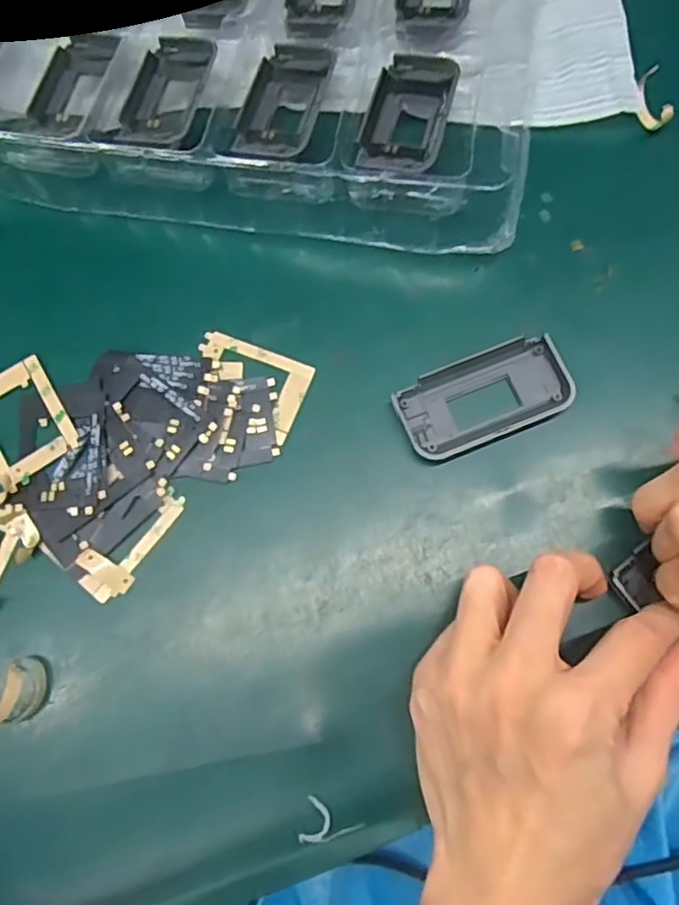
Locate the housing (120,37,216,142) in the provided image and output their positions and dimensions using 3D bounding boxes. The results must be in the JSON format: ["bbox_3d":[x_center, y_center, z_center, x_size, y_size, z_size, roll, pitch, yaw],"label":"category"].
[{"bbox_3d":[-0.088,-0.186,0.320,0.036,0.012,0.071,9,76,4],"label":"housing"}]

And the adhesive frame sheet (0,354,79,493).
[{"bbox_3d":[-0.145,-0.014,0.286,0.040,0.005,0.053,-33,76,-6],"label":"adhesive frame sheet"}]

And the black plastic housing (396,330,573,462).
[{"bbox_3d":[0.064,-0.025,0.281,0.075,0.010,0.040,-21,75,-4],"label":"black plastic housing"}]

